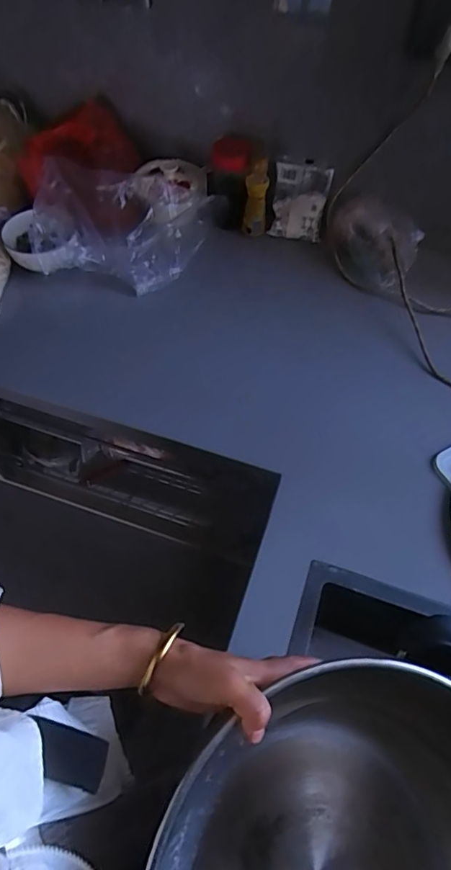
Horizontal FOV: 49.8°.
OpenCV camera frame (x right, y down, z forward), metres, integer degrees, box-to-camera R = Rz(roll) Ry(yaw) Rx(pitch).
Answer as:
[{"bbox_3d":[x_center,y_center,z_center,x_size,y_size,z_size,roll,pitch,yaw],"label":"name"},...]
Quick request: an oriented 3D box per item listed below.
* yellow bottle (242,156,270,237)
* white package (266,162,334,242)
[{"bbox_3d":[0.059,-0.462,0.959,0.042,0.146,0.031,5,58,1],"label":"yellow bottle"},{"bbox_3d":[0.148,-0.464,0.976,0.106,0.133,0.033,14,27,11],"label":"white package"}]

